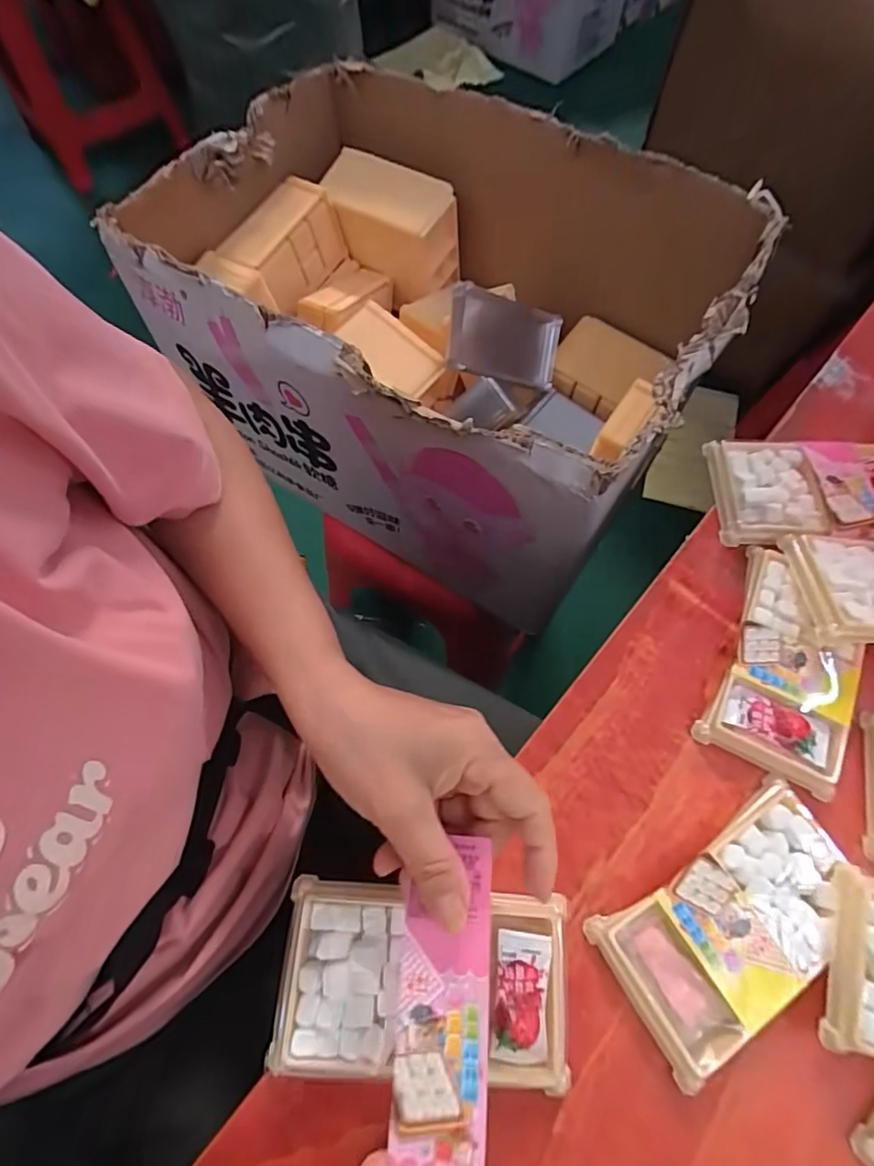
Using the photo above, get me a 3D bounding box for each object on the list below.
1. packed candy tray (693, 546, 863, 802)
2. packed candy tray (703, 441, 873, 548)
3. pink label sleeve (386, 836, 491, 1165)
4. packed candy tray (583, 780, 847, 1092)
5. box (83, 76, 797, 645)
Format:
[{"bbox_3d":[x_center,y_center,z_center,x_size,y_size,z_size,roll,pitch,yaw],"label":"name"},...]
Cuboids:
[{"bbox_3d":[0.211,0.048,0.328,0.073,0.014,0.129,25,70,11],"label":"packed candy tray"},{"bbox_3d":[0.257,-0.063,0.373,0.132,0.018,0.078,1,67,1],"label":"packed candy tray"},{"bbox_3d":[0.000,0.193,0.217,0.037,0.012,0.162,0,64,10],"label":"pink label sleeve"},{"bbox_3d":[0.152,0.171,0.278,0.132,0.016,0.071,-30,70,-11],"label":"packed candy tray"},{"bbox_3d":[0.001,-0.271,0.603,0.519,0.263,0.377,33,71,12],"label":"box"}]

